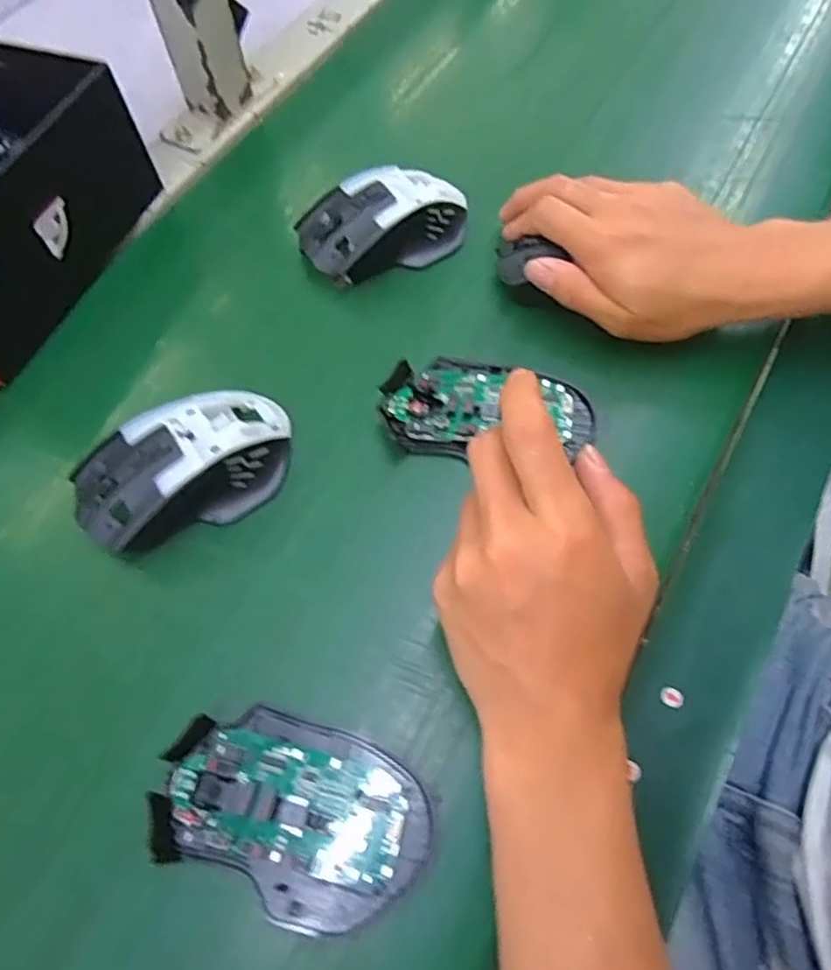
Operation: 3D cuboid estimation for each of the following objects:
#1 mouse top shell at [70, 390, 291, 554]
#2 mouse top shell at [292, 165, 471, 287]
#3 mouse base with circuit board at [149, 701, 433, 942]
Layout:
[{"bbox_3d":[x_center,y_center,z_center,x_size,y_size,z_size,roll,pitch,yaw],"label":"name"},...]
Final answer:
[{"bbox_3d":[-0.121,-0.011,0.350,0.117,0.036,0.068,-28,64,-14],"label":"mouse top shell"},{"bbox_3d":[-0.018,-0.173,0.431,0.115,0.038,0.064,-22,62,-11],"label":"mouse top shell"},{"bbox_3d":[-0.052,0.136,0.278,0.111,0.017,0.071,22,66,13],"label":"mouse base with circuit board"}]

